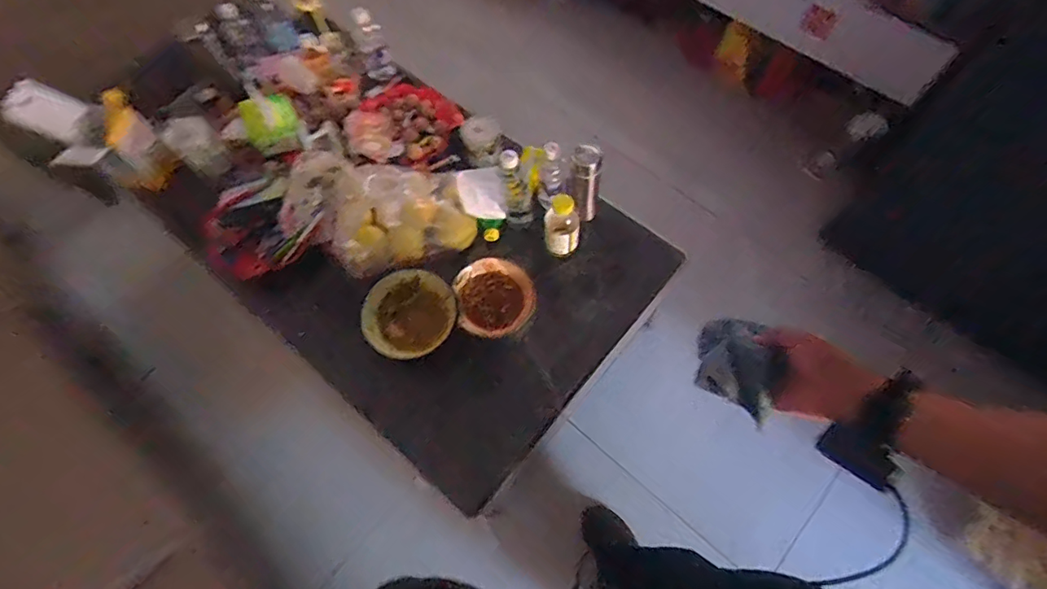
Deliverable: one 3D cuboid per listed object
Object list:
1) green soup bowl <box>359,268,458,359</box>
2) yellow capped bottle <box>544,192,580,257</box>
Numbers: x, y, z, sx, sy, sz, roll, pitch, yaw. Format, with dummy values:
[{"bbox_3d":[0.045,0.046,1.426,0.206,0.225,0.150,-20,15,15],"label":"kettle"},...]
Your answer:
[{"bbox_3d":[-0.224,0.041,1.037,0.168,0.058,0.179,-1,67,2],"label":"green soup bowl"},{"bbox_3d":[0.079,-0.137,1.047,0.059,0.146,0.059,-1,67,2],"label":"yellow capped bottle"}]

